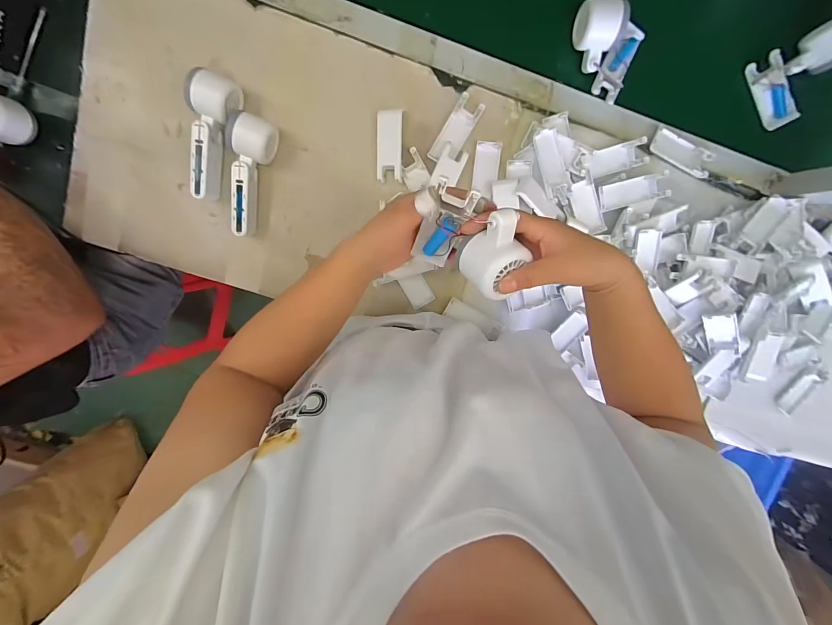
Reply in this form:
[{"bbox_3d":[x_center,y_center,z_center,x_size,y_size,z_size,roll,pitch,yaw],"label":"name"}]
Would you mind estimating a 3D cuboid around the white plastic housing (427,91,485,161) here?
[{"bbox_3d":[0.061,-0.276,0.546,0.040,0.011,0.103,31,97,-7],"label":"white plastic housing"}]

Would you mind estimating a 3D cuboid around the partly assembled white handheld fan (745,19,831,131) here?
[{"bbox_3d":[0.594,-0.361,0.542,0.118,0.053,0.108,-28,100,3],"label":"partly assembled white handheld fan"}]

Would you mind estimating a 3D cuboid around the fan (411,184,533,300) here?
[{"bbox_3d":[0.052,-0.066,0.346,0.095,0.068,0.068,28,98,-6],"label":"fan"}]

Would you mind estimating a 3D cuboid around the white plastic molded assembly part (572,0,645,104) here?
[{"bbox_3d":[0.272,-0.376,0.512,0.098,0.060,0.096,15,99,-4],"label":"white plastic molded assembly part"}]

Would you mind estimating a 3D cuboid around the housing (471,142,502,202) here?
[{"bbox_3d":[0.111,-0.221,0.559,0.040,0.011,0.084,5,100,-3],"label":"housing"}]

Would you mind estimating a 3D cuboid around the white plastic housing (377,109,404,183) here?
[{"bbox_3d":[-0.040,-0.252,0.544,0.039,0.032,0.098,1,100,-2],"label":"white plastic housing"}]

